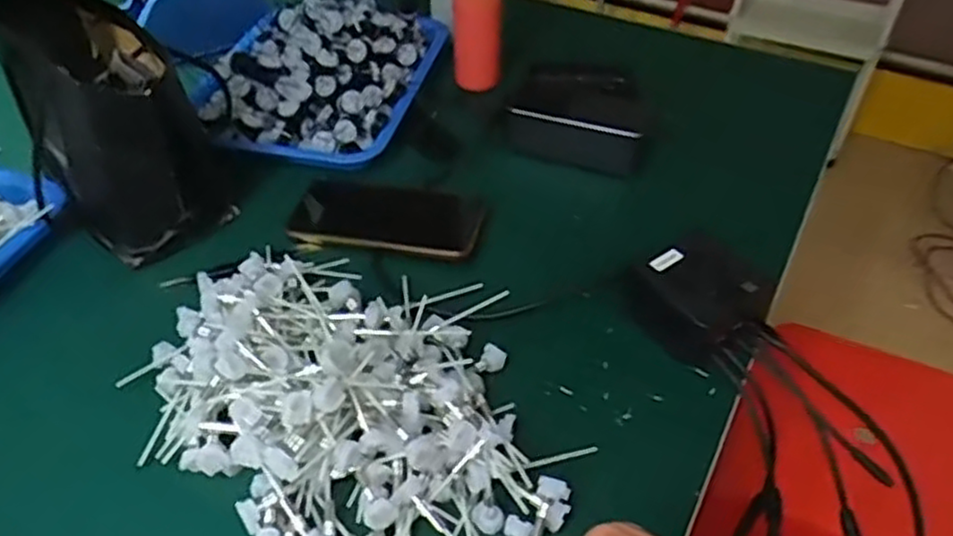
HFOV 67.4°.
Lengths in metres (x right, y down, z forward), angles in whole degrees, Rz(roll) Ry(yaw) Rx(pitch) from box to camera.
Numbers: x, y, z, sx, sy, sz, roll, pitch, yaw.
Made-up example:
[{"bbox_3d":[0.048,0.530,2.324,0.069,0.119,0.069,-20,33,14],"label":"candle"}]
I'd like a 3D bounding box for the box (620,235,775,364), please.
[{"bbox_3d":[0.157,0.023,0.520,0.066,0.054,0.083,-30,53,-27],"label":"box"}]

